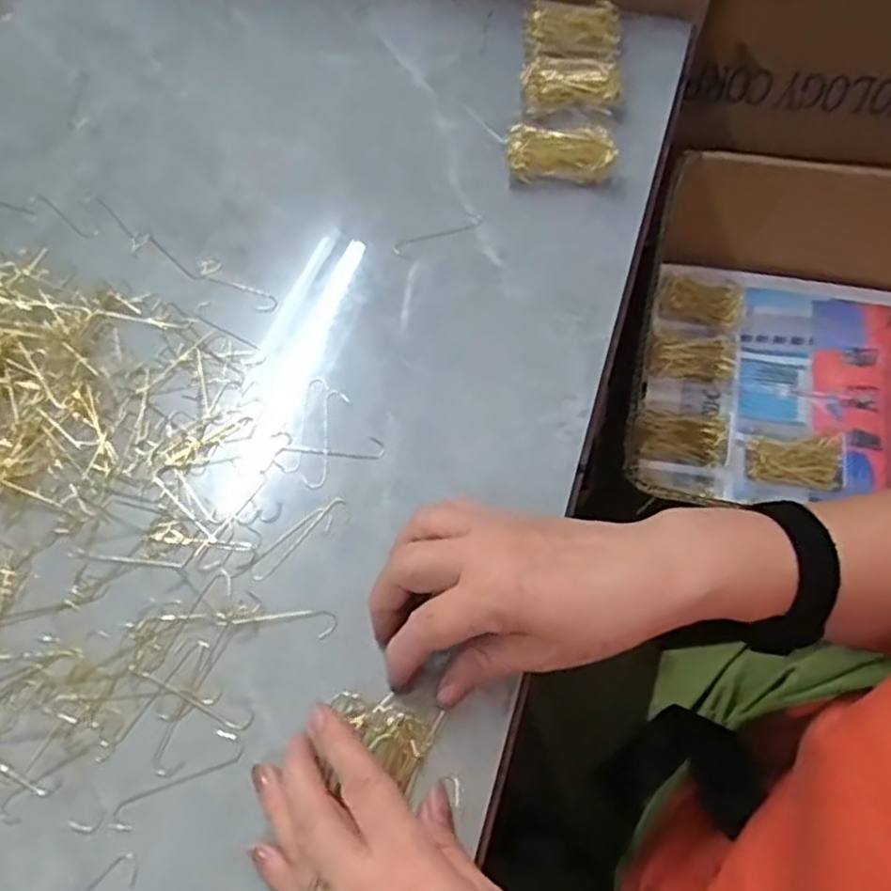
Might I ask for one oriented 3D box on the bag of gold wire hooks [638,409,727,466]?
[{"bbox_3d":[0.199,-0.008,0.615,0.069,0.012,0.047,17,64,10],"label":"bag of gold wire hooks"}]

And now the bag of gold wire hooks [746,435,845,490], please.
[{"bbox_3d":[0.287,0.012,0.604,0.072,0.013,0.046,8,62,6],"label":"bag of gold wire hooks"}]

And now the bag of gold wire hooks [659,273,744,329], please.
[{"bbox_3d":[0.238,-0.135,0.679,0.074,0.009,0.052,7,62,5],"label":"bag of gold wire hooks"}]

